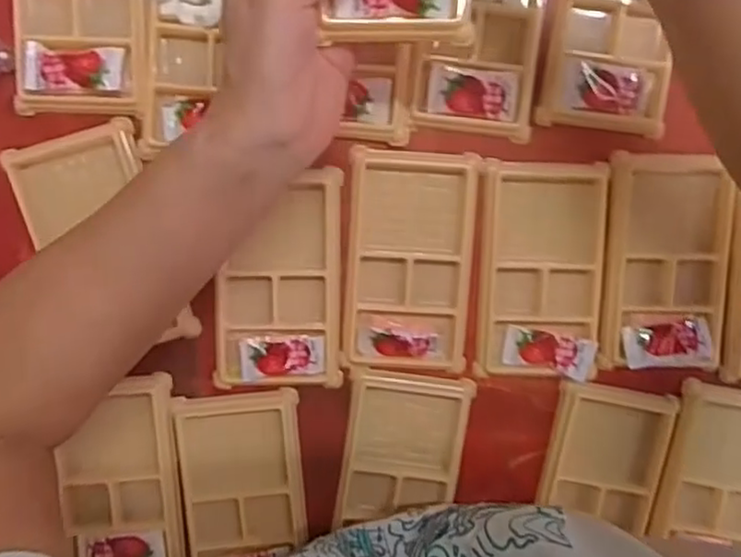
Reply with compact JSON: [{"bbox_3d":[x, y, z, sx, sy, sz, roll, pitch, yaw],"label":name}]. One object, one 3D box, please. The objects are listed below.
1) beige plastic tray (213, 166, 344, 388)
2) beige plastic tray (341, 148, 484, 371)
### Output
[{"bbox_3d":[-0.058,0.002,0.418,0.077,0.010,0.134,1,98,-2],"label":"beige plastic tray"},{"bbox_3d":[0.025,-0.009,0.415,0.078,0.014,0.136,3,98,-2],"label":"beige plastic tray"}]

